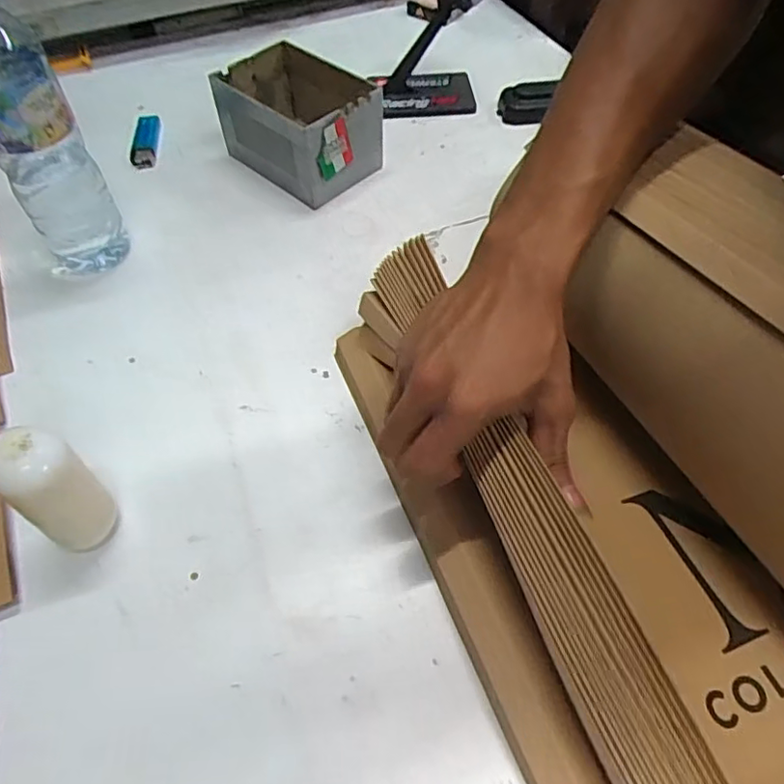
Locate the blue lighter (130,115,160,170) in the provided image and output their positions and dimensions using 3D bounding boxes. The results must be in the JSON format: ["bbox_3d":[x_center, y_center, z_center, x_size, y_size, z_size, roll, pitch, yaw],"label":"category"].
[{"bbox_3d":[-0.267,-0.272,0.643,0.023,0.018,0.083,-7,54,-3],"label":"blue lighter"}]

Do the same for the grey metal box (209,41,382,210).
[{"bbox_3d":[-0.091,-0.270,0.599,0.110,0.087,0.156,-37,61,-22],"label":"grey metal box"}]

